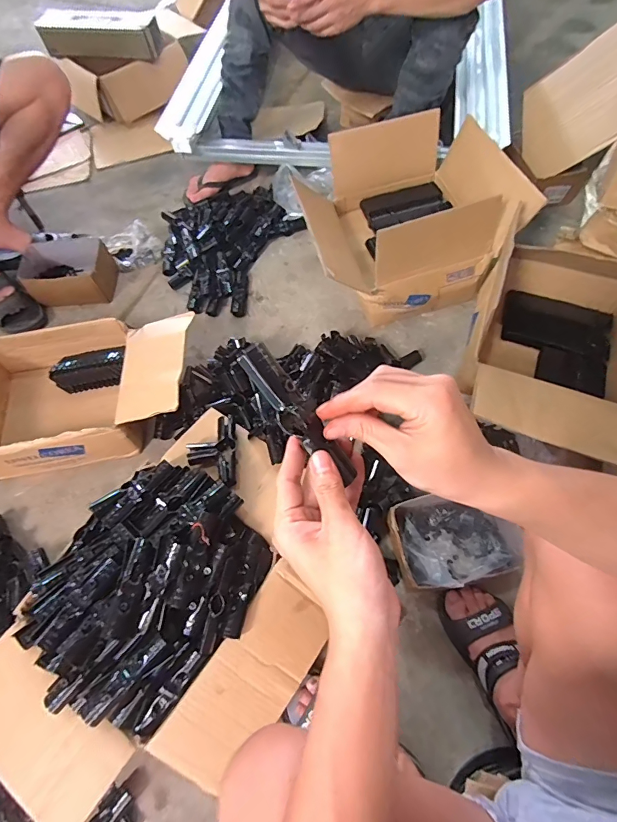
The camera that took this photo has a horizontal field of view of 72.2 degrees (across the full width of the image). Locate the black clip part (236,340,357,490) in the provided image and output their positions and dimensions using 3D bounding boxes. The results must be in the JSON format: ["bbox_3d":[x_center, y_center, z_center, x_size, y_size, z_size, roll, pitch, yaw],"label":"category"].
[{"bbox_3d":[-0.007,0.003,0.332,0.027,0.016,0.127,-41,98,-16],"label":"black clip part"}]

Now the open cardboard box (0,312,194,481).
[{"bbox_3d":[-0.472,-0.041,0.898,0.468,0.134,0.286,-9,63,-1],"label":"open cardboard box"}]

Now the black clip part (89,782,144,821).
[{"bbox_3d":[-0.291,0.612,0.632,0.068,0.022,0.068,40,72,20],"label":"black clip part"}]

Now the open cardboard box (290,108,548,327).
[{"bbox_3d":[0.213,-0.445,0.974,0.435,0.230,0.373,-11,63,-2],"label":"open cardboard box"}]

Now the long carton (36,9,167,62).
[{"bbox_3d":[-0.664,-1.193,1.348,0.381,0.091,0.104,8,64,7],"label":"long carton"}]

